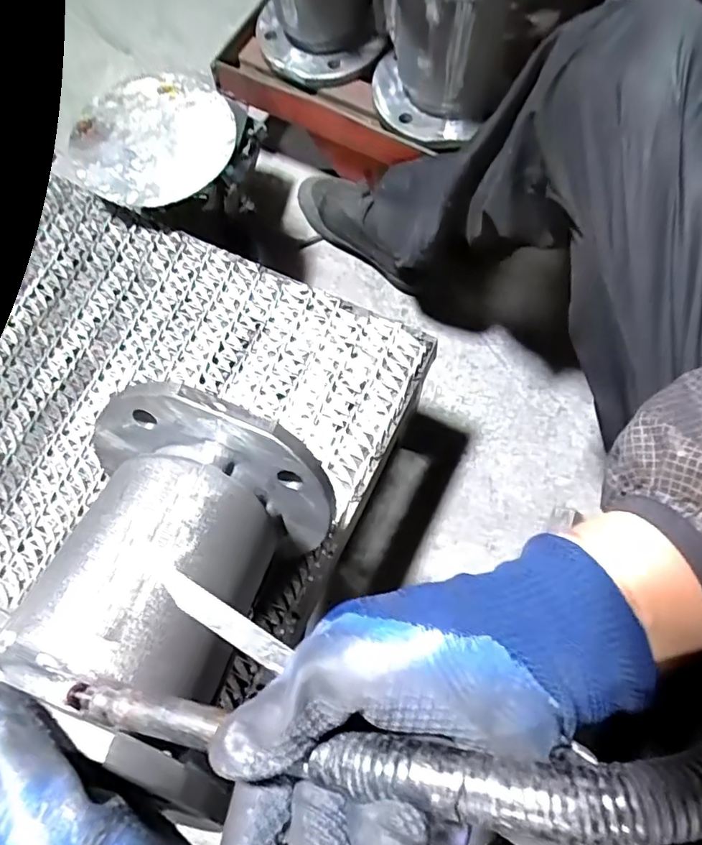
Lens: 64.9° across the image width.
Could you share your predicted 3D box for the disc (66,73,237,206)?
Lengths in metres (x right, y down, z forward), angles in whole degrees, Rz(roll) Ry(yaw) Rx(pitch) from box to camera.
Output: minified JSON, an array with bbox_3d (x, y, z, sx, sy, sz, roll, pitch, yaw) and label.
[{"bbox_3d":[-0.201,-0.289,0.561,0.153,0.015,0.154,-1,71,1],"label":"disc"}]

